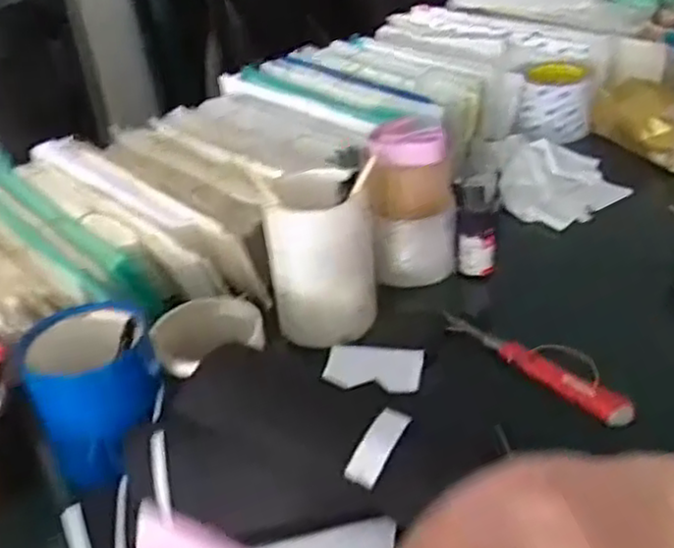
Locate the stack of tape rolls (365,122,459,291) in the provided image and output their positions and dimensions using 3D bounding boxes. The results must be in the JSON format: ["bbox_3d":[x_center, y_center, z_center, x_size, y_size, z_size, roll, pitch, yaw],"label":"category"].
[{"bbox_3d":[0.073,-0.068,0.685,0.080,0.144,0.076,1,34,9],"label":"stack of tape rolls"}]

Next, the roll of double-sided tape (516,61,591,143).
[{"bbox_3d":[0.282,-0.228,0.928,0.090,0.069,0.077,4,35,13],"label":"roll of double-sided tape"}]

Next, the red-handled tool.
[{"bbox_3d":[0.156,0.071,0.582,0.023,0.018,0.177,-29,41,-32],"label":"red-handled tool"}]

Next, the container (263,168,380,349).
[{"bbox_3d":[-0.014,-0.014,0.612,0.076,0.136,0.065,-26,39,-29],"label":"container"}]

